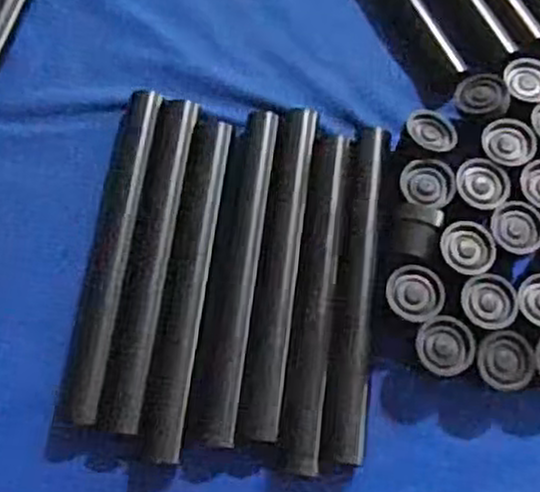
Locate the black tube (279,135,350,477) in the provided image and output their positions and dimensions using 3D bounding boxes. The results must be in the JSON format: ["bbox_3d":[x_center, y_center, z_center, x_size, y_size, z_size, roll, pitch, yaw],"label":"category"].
[{"bbox_3d":[0.029,0.030,0.470,0.024,0.019,0.218,8,70,-2],"label":"black tube"}]

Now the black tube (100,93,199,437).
[{"bbox_3d":[-0.074,0.005,0.461,0.024,0.018,0.215,9,70,-2],"label":"black tube"}]

